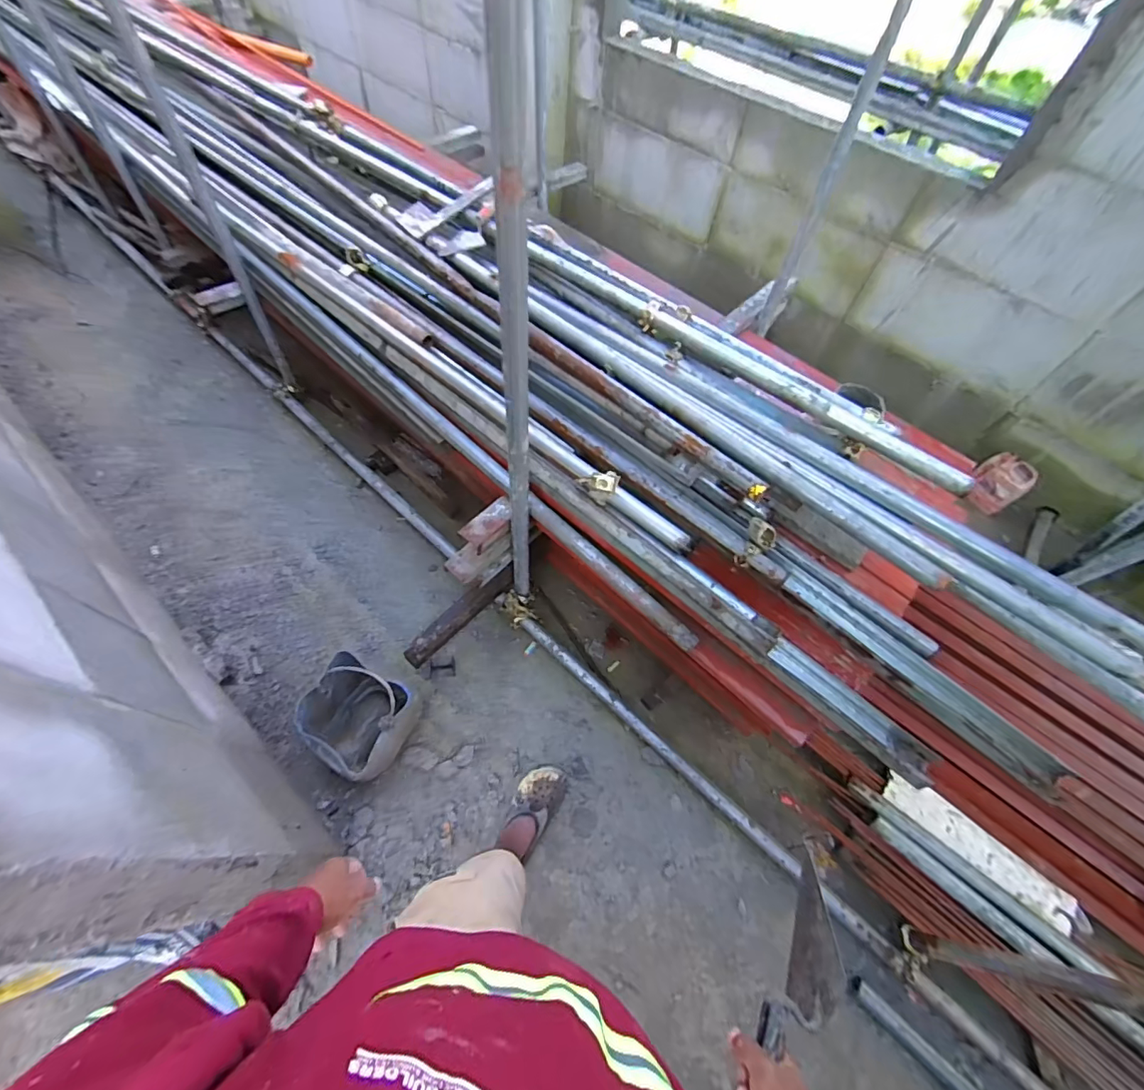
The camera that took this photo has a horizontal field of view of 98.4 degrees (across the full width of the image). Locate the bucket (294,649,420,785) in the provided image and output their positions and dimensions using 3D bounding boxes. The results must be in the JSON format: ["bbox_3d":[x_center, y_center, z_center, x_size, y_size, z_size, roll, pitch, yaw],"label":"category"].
[{"bbox_3d":[-0.600,0.488,1.385,0.266,0.262,0.251,2,60,-3],"label":"bucket"}]

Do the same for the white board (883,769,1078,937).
[{"bbox_3d":[1.139,0.844,1.392,0.518,0.035,0.119,37,64,16],"label":"white board"}]

